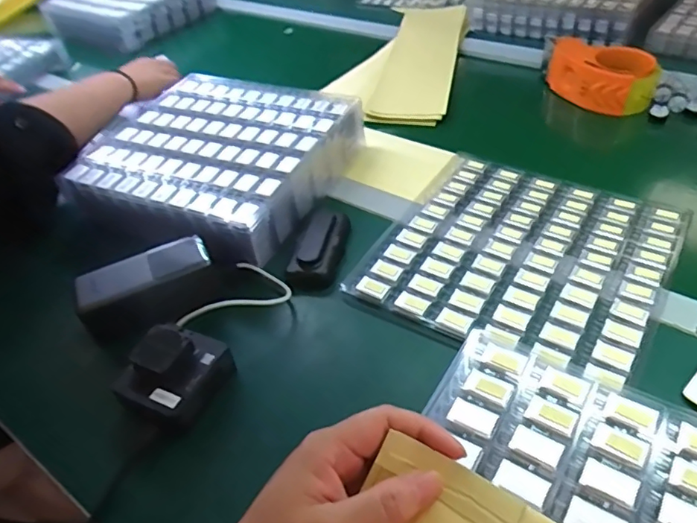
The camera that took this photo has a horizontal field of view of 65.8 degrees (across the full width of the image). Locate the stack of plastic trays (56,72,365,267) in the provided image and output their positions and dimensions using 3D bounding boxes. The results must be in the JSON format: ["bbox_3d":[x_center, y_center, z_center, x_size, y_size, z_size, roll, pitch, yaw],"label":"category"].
[{"bbox_3d":[-0.160,-0.128,0.667,0.275,0.073,0.264,18,49,24],"label":"stack of plastic trays"}]

